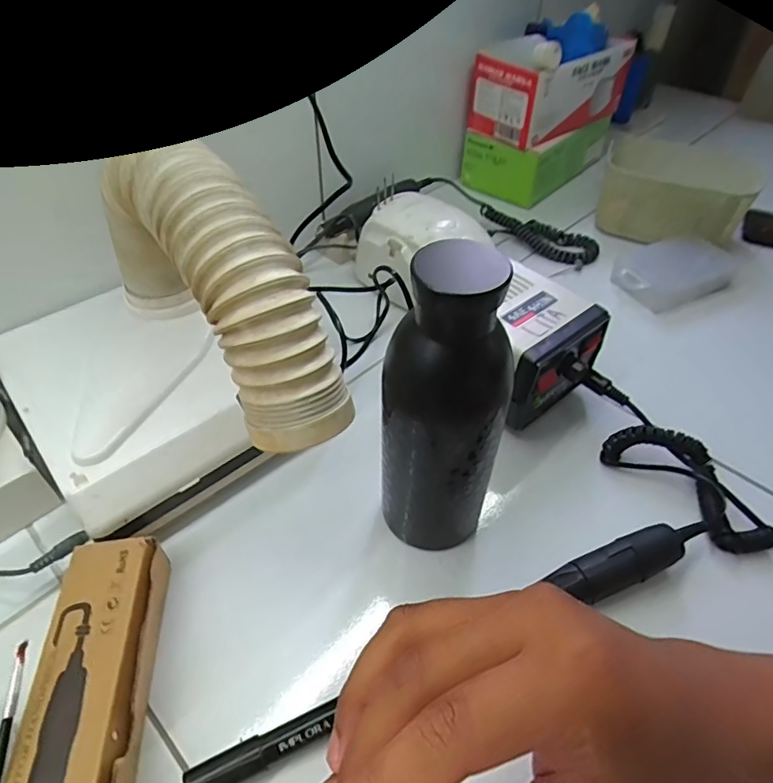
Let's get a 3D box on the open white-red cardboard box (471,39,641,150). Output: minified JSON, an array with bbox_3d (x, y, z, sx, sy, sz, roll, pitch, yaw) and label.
[{"bbox_3d":[0.222,-0.405,0.687,0.211,0.096,0.101,-29,53,-25],"label":"open white-red cardboard box"}]

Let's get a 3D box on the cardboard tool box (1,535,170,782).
[{"bbox_3d":[-0.153,0.184,0.269,0.059,0.039,0.211,-5,46,-5],"label":"cardboard tool box"}]

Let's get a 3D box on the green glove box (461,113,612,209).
[{"bbox_3d":[0.227,-0.357,0.755,0.117,0.061,0.236,34,55,28],"label":"green glove box"}]

